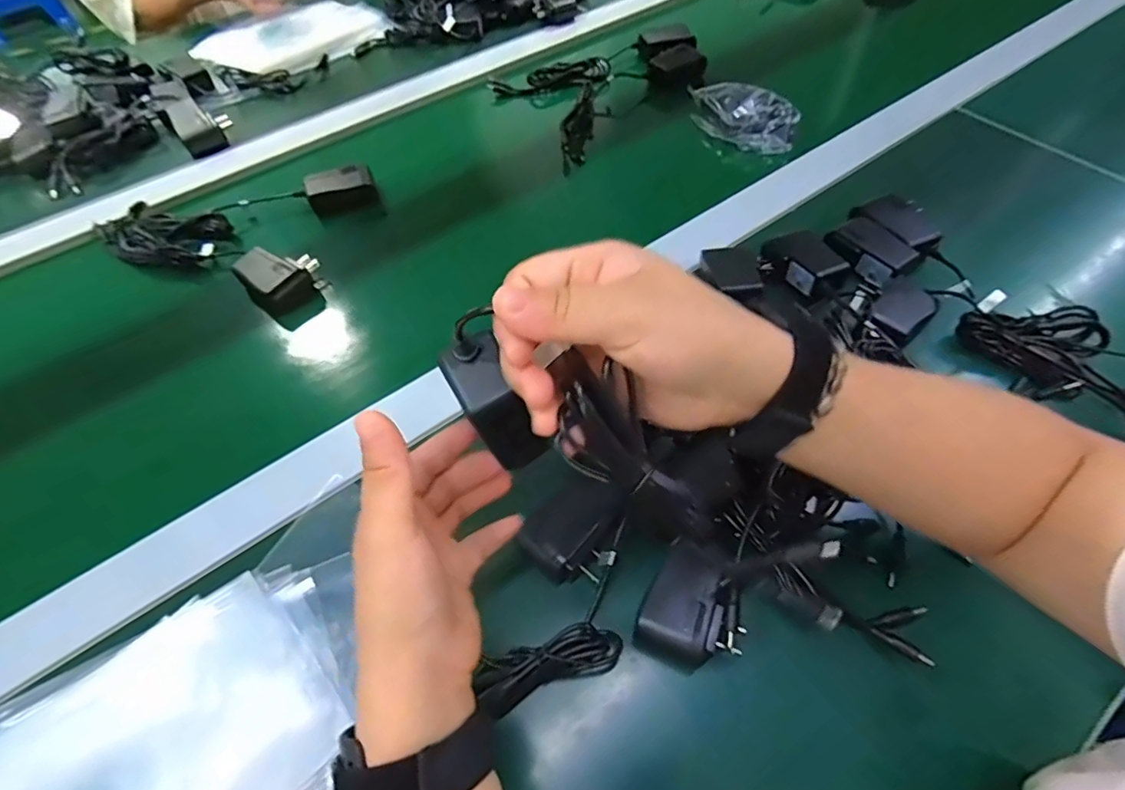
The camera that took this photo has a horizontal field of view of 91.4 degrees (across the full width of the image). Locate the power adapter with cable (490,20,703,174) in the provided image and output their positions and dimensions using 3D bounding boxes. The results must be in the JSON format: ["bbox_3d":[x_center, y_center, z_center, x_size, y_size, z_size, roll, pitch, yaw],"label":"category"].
[{"bbox_3d":[0.072,-0.420,0.739,0.282,0.056,0.168,-29,59,-18],"label":"power adapter with cable"}]

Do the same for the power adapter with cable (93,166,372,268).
[{"bbox_3d":[-0.353,-0.208,0.602,0.271,0.034,0.113,-29,59,-18],"label":"power adapter with cable"}]

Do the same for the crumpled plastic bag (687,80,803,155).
[{"bbox_3d":[0.212,-0.329,0.644,0.060,0.042,0.124,-27,59,-17],"label":"crumpled plastic bag"}]

